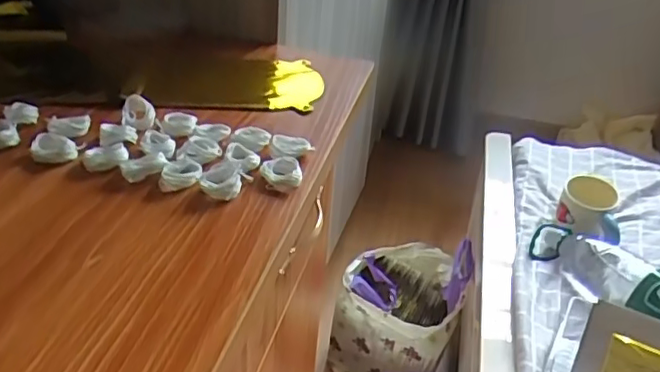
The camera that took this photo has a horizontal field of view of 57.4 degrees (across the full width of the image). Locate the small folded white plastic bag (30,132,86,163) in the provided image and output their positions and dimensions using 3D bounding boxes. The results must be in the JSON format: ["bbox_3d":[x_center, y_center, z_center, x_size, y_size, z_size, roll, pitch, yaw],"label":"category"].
[{"bbox_3d":[-0.201,-0.029,0.441,0.034,0.009,0.024,5,33,-2],"label":"small folded white plastic bag"}]

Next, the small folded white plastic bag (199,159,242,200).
[{"bbox_3d":[-0.076,-0.005,0.419,0.027,0.011,0.029,5,33,-2],"label":"small folded white plastic bag"}]

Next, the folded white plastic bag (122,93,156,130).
[{"bbox_3d":[-0.155,-0.061,0.490,0.025,0.013,0.032,-2,34,-13],"label":"folded white plastic bag"}]

